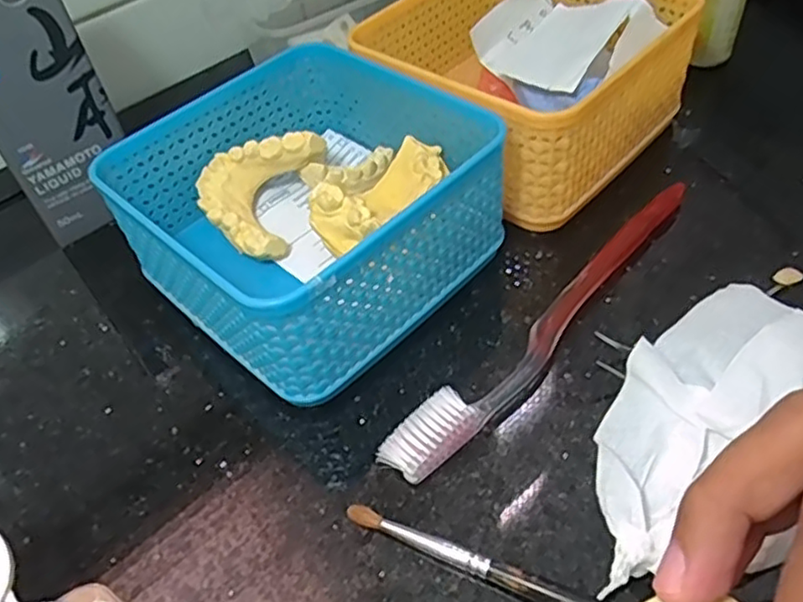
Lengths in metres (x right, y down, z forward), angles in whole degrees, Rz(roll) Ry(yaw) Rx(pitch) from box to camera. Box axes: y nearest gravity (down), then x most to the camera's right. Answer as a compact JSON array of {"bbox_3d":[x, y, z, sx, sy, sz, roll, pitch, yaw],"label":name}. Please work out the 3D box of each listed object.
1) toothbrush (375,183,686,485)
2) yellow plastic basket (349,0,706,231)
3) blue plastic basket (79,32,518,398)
[{"bbox_3d":[0.064,0.006,0.270,0.184,0.016,0.019,-37,54,-26],"label":"toothbrush"},{"bbox_3d":[0.058,-0.111,0.340,0.128,0.072,0.130,34,58,31],"label":"yellow plastic basket"},{"bbox_3d":[-0.039,-0.041,0.294,0.131,0.067,0.130,34,58,31],"label":"blue plastic basket"}]

